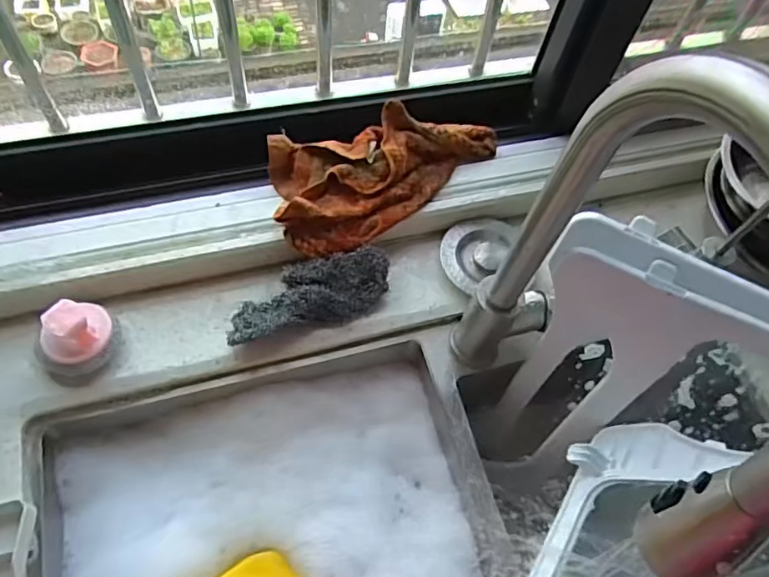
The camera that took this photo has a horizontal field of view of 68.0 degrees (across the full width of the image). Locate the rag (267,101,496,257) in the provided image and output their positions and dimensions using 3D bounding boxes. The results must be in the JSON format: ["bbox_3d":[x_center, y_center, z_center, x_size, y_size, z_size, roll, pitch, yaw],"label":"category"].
[{"bbox_3d":[0.000,-0.129,0.624,0.254,0.069,0.120,-25,66,-19],"label":"rag"}]

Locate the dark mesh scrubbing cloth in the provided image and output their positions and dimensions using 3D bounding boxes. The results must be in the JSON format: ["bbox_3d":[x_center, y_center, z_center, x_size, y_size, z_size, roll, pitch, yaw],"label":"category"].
[{"bbox_3d":[-0.075,0.008,0.581,0.165,0.047,0.066,-14,63,-14],"label":"dark mesh scrubbing cloth"}]

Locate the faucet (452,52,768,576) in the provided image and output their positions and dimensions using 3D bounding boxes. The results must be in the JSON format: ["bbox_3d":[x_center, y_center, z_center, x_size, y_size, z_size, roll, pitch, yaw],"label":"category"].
[{"bbox_3d":[0.148,0.048,0.367,0.064,0.385,0.240,-11,63,-13],"label":"faucet"}]

